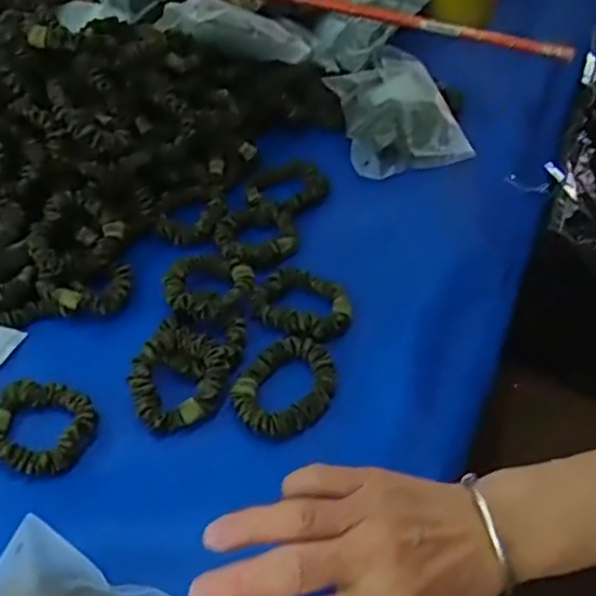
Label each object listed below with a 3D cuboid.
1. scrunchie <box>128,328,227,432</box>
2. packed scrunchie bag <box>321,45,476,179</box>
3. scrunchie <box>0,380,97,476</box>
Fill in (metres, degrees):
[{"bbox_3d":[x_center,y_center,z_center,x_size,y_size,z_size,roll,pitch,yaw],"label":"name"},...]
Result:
[{"bbox_3d":[-0.076,0.050,0.405,0.054,0.021,0.062,37,58,27],"label":"scrunchie"},{"bbox_3d":[0.090,-0.174,0.589,0.103,0.047,0.129,-10,49,-9],"label":"packed scrunchie bag"},{"bbox_3d":[-0.160,0.078,0.392,0.066,0.019,0.056,17,51,14],"label":"scrunchie"}]

